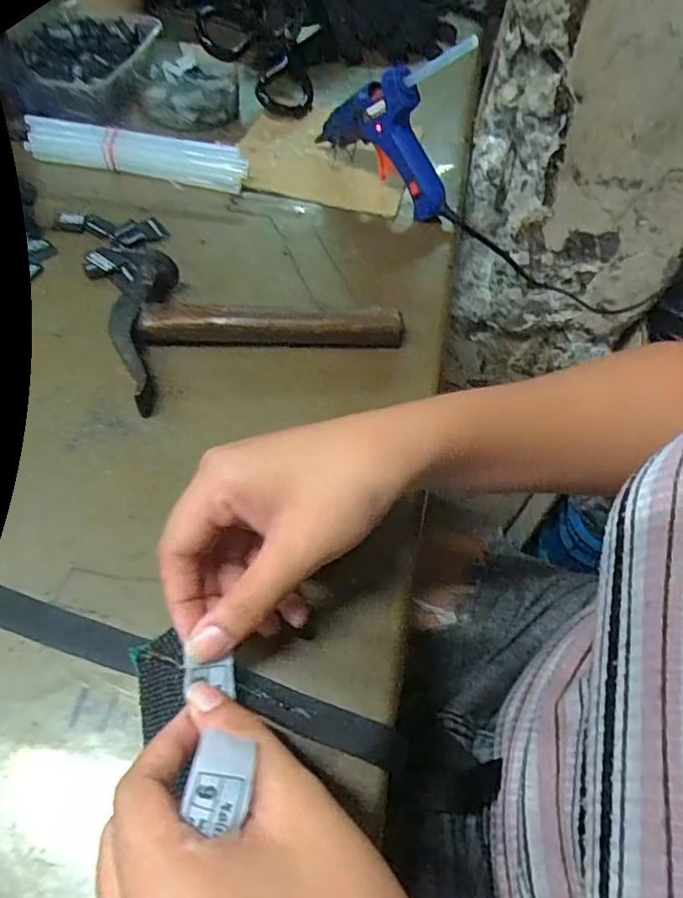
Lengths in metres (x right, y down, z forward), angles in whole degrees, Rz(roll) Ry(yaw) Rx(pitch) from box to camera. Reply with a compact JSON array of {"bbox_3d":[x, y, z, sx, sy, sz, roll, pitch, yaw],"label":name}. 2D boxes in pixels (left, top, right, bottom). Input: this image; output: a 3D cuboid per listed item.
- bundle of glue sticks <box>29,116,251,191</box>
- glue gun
[{"bbox_3d":[-0.174,-0.252,0.474,0.187,0.029,0.028,10,54,2],"label":"bundle of glue sticks"},{"bbox_3d":[0.034,-0.262,0.439,0.145,0.122,0.025,34,59,18],"label":"glue gun"}]

